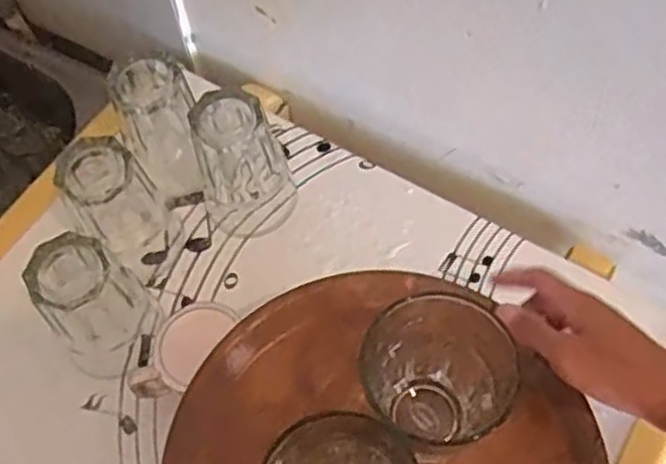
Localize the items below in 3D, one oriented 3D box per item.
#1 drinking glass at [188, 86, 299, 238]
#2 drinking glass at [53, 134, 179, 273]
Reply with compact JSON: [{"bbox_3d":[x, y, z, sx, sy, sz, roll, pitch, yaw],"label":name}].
[{"bbox_3d":[-0.080,-0.060,0.677,0.081,0.124,0.080,-14,62,-5],"label":"drinking glass"},{"bbox_3d":[-0.185,-0.016,0.659,0.075,0.128,0.078,-26,64,-11],"label":"drinking glass"}]

